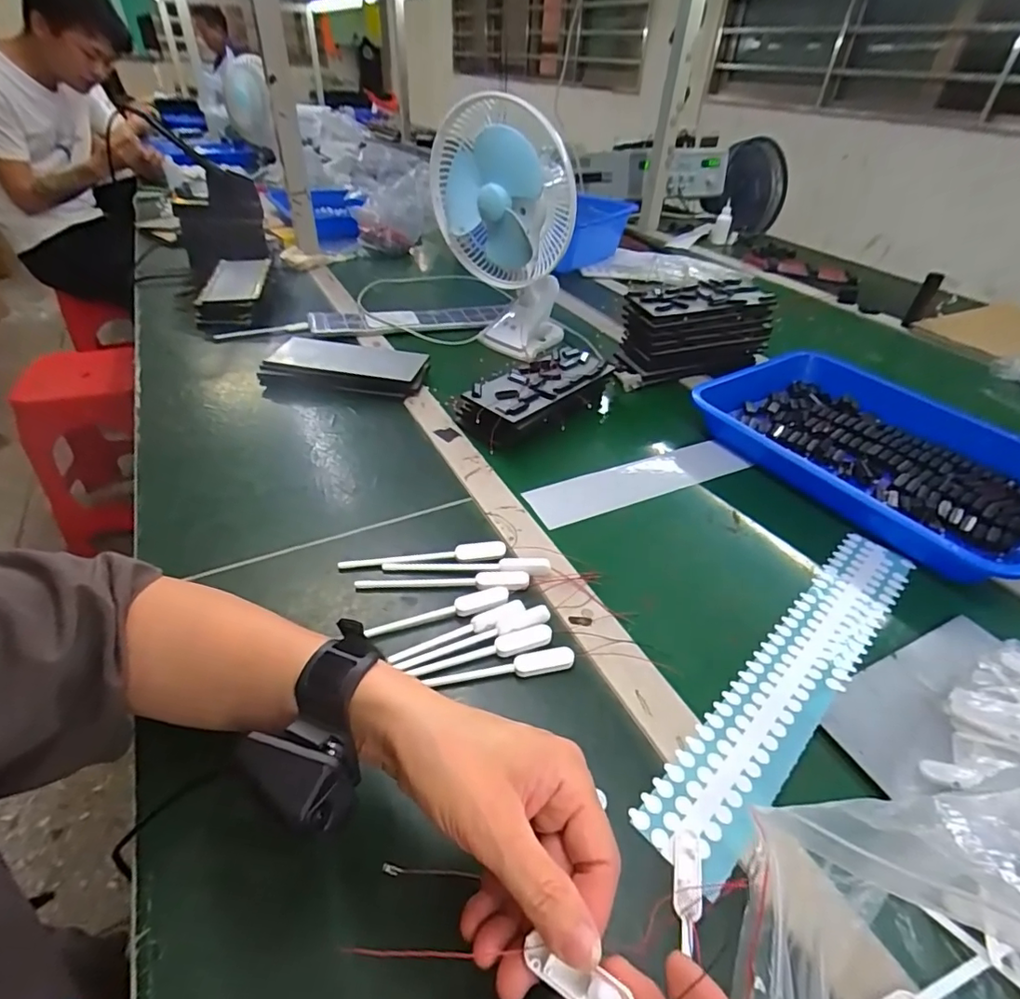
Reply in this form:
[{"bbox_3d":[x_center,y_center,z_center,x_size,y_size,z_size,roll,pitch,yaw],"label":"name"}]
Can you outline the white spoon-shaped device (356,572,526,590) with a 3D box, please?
[{"bbox_3d":[-0.057,0.069,0.450,0.144,0.005,0.018,0,40,-3],"label":"white spoon-shaped device"}]

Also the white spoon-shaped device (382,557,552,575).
[{"bbox_3d":[-0.038,0.058,0.465,0.144,0.009,0.015,2,40,-1],"label":"white spoon-shaped device"}]

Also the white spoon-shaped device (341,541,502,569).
[{"bbox_3d":[-0.077,0.049,0.476,0.145,0.011,0.021,-1,40,-4],"label":"white spoon-shaped device"}]

